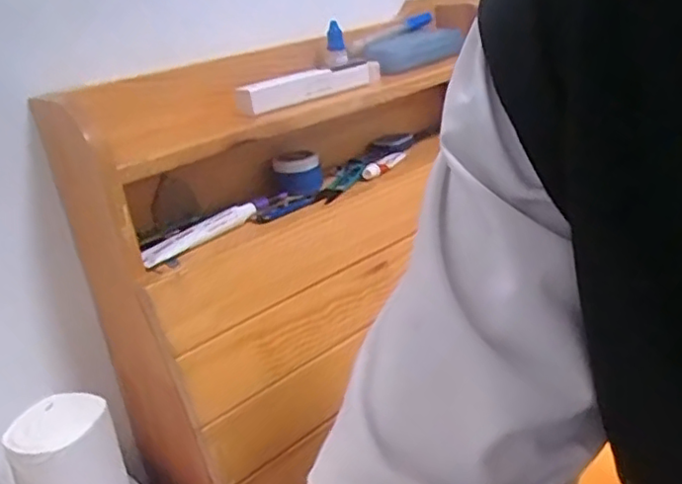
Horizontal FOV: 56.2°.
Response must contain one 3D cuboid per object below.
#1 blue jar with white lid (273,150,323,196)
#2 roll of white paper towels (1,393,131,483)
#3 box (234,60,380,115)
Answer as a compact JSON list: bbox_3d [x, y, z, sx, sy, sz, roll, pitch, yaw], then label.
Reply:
[{"bbox_3d":[-0.045,-0.074,0.683,0.049,0.037,0.053,-7,23,2],"label":"blue jar with white lid"},{"bbox_3d":[-0.219,0.204,0.533,0.077,0.131,0.070,-6,23,3],"label":"roll of white paper towels"},{"bbox_3d":[-0.028,-0.162,0.652,0.176,0.026,0.021,-25,28,-35],"label":"box"}]

